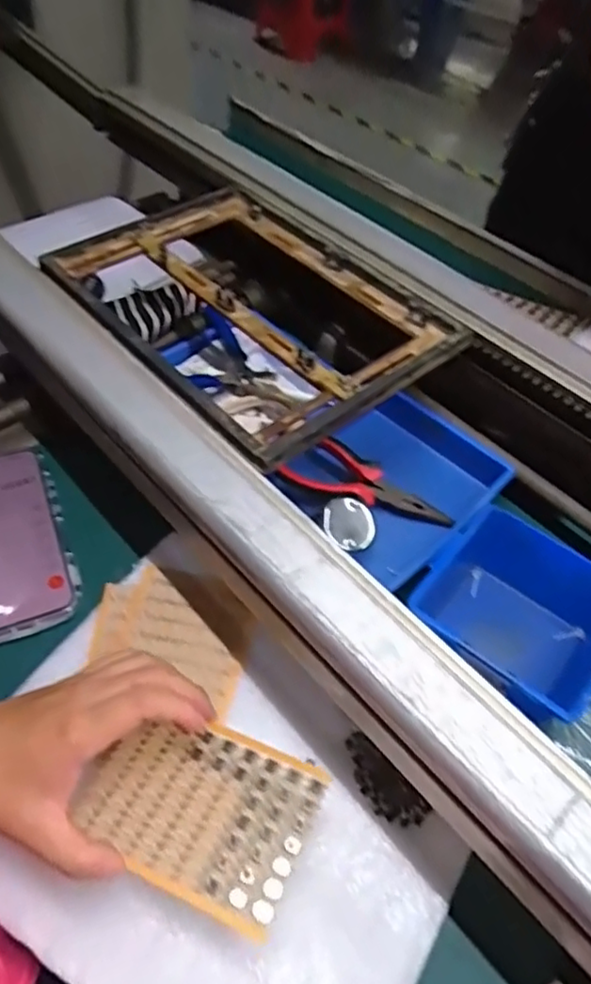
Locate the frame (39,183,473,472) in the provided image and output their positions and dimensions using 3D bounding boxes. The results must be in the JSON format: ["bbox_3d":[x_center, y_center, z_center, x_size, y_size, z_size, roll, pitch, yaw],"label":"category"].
[{"bbox_3d":[-0.039,-0.156,0.521,0.217,0.034,0.299,-34,60,-28],"label":"frame"}]

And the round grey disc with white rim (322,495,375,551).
[{"bbox_3d":[0.039,0.023,0.470,0.043,0.008,0.043,9,64,-20],"label":"round grey disc with white rim"}]

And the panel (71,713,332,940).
[{"bbox_3d":[-0.053,0.168,0.349,0.120,0.019,0.085,20,57,15],"label":"panel"}]

